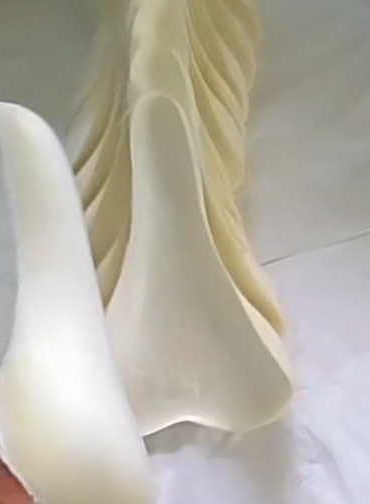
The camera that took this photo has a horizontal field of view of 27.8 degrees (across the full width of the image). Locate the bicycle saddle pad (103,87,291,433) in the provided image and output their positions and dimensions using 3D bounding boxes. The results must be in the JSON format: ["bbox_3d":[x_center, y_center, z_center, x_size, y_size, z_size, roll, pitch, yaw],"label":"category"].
[{"bbox_3d":[-0.003,0.019,0.563,0.114,0.055,0.259,-14,100,-10],"label":"bicycle saddle pad"}]

